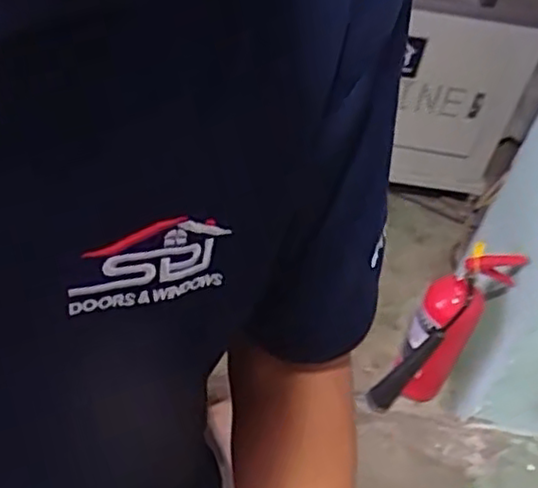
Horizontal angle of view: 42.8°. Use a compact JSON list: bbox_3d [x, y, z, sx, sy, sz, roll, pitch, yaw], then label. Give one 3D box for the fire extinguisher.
[{"bbox_3d":[0.406,0.228,1.649,0.177,0.555,0.163,29,49,15],"label":"fire extinguisher"}]

